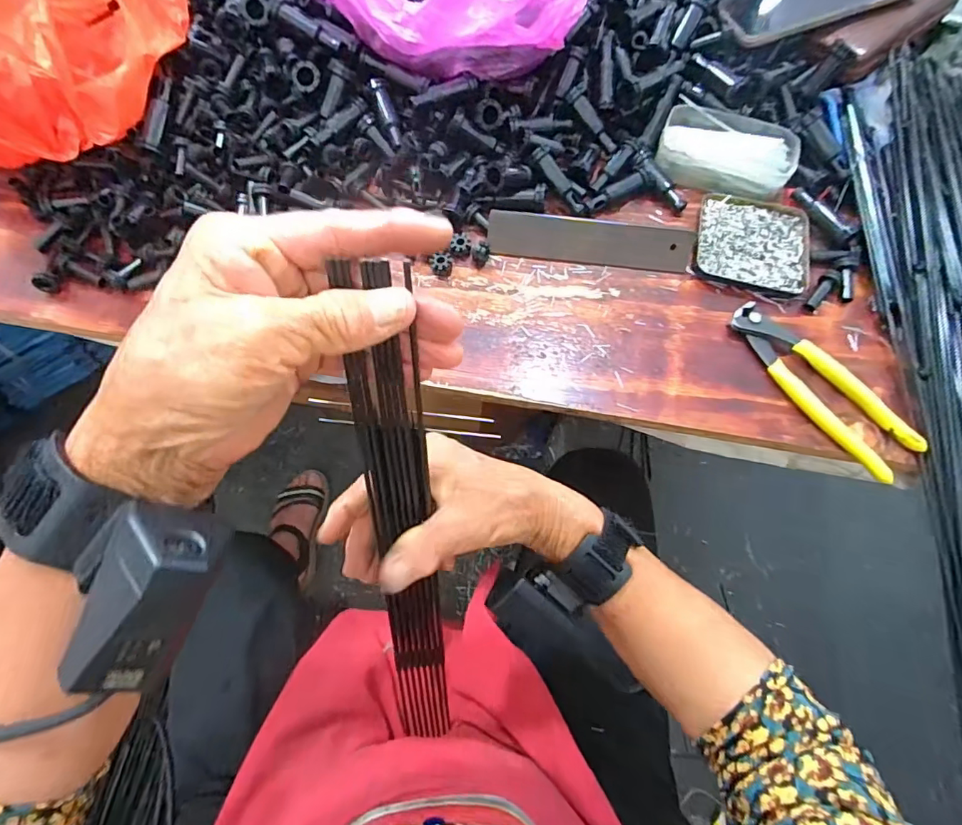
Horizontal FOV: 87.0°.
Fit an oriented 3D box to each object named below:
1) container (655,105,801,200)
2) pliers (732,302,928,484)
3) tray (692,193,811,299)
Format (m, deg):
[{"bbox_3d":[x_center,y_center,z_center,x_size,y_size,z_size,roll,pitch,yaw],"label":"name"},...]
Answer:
[{"bbox_3d":[0.226,-0.241,0.471,0.117,0.032,0.069,12,69,4],"label":"container"},{"bbox_3d":[0.269,-0.024,0.405,0.047,0.020,0.164,-30,72,-12],"label":"pliers"},{"bbox_3d":[0.243,-0.153,0.456,0.097,0.012,0.094,14,69,5],"label":"tray"}]

